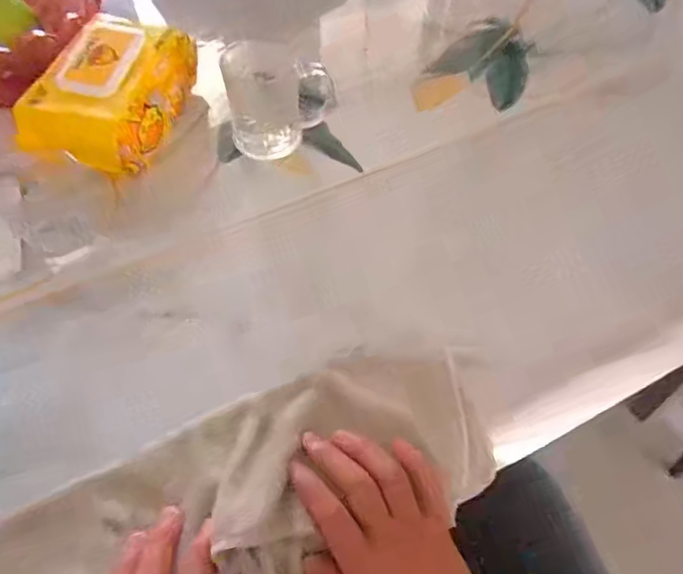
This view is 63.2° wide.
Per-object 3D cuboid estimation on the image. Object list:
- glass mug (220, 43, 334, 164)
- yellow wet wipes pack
[{"bbox_3d":[-0.061,-0.187,0.551,0.104,0.083,0.073,-4,53,-3],"label":"glass mug"},{"bbox_3d":[-0.225,-0.193,0.543,0.112,0.065,0.188,4,53,3],"label":"yellow wet wipes pack"}]

